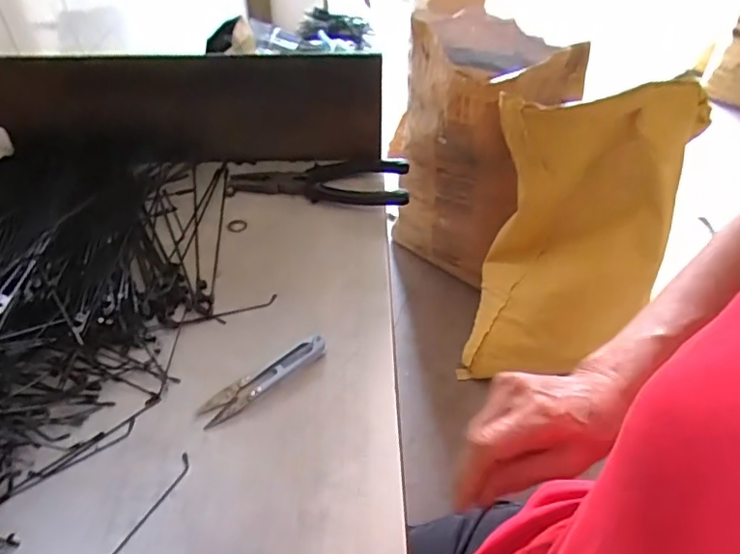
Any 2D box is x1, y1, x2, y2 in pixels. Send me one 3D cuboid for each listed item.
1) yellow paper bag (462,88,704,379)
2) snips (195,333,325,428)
[{"bbox_3d":[0.392,-0.066,1.082,0.320,0.592,0.249,21,48,19],"label":"yellow paper bag"},{"bbox_3d":[-0.074,0.073,0.390,0.097,0.009,0.022,-27,52,-26],"label":"snips"}]

